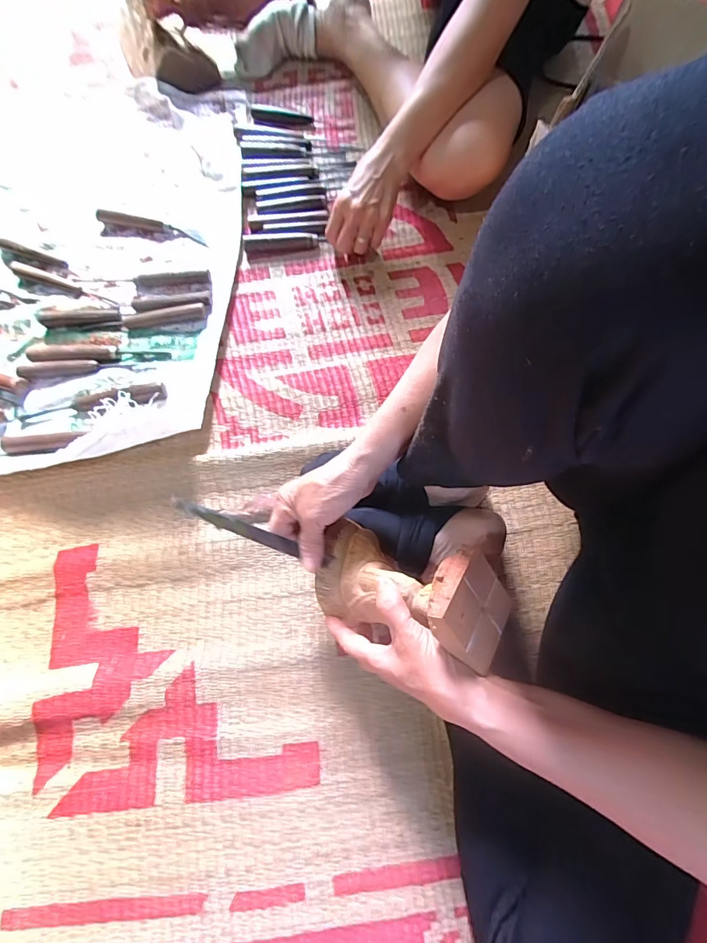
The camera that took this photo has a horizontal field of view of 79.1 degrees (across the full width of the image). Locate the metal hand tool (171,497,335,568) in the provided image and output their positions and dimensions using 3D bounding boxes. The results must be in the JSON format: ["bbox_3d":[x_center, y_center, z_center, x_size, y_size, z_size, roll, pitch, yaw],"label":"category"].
[{"bbox_3d":[-0.091,0.059,0.404,0.160,0.007,0.013,25,74,-16],"label":"metal hand tool"}]

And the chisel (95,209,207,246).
[{"bbox_3d":[-0.293,-0.360,0.624,0.155,0.013,0.021,11,75,1],"label":"chisel"}]

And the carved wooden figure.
[{"bbox_3d":[0.037,0.099,0.380,0.171,0.078,0.085,6,70,42],"label":"carved wooden figure"}]

